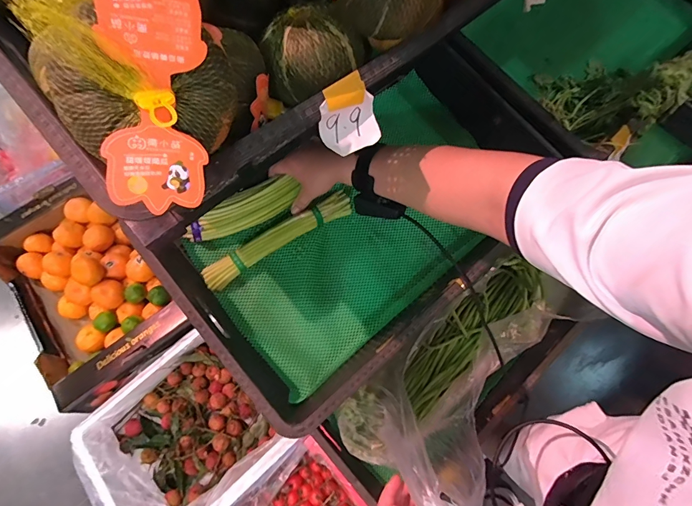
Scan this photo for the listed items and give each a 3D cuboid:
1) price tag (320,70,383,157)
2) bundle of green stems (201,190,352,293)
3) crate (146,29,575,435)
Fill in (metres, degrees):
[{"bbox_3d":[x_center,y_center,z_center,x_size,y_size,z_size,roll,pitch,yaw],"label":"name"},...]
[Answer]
[{"bbox_3d":[0.002,-0.121,0.327,0.055,0.017,0.059,-34,111,-5],"label":"price tag"},{"bbox_3d":[-0.103,-0.022,0.577,0.253,0.032,0.034,-32,69,-12],"label":"bundle of green stems"},{"bbox_3d":[0.053,-0.066,0.580,0.609,0.124,0.331,-41,71,-14],"label":"crate"}]

